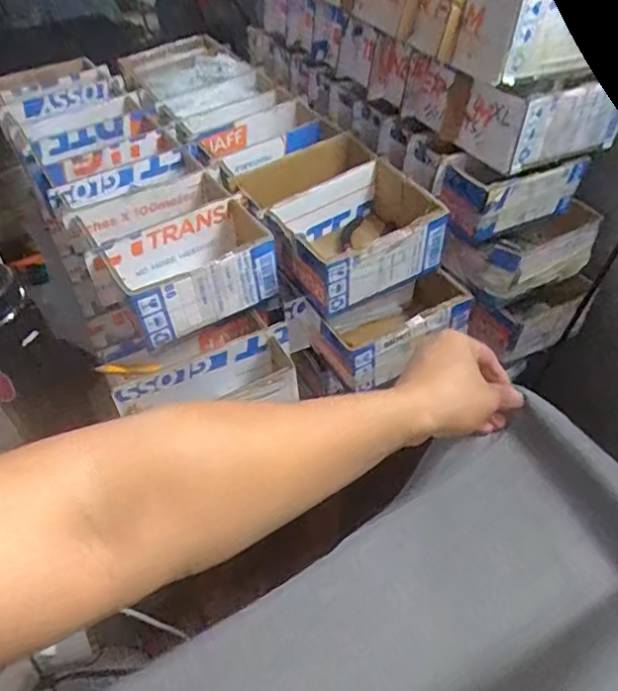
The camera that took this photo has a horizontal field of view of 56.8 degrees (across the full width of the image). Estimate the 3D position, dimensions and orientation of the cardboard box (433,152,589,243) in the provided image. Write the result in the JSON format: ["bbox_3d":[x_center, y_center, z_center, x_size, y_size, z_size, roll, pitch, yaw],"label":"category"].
[{"bbox_3d":[0.226,-0.179,0.642,0.163,0.077,0.073,-20,48,-15],"label":"cardboard box"}]

